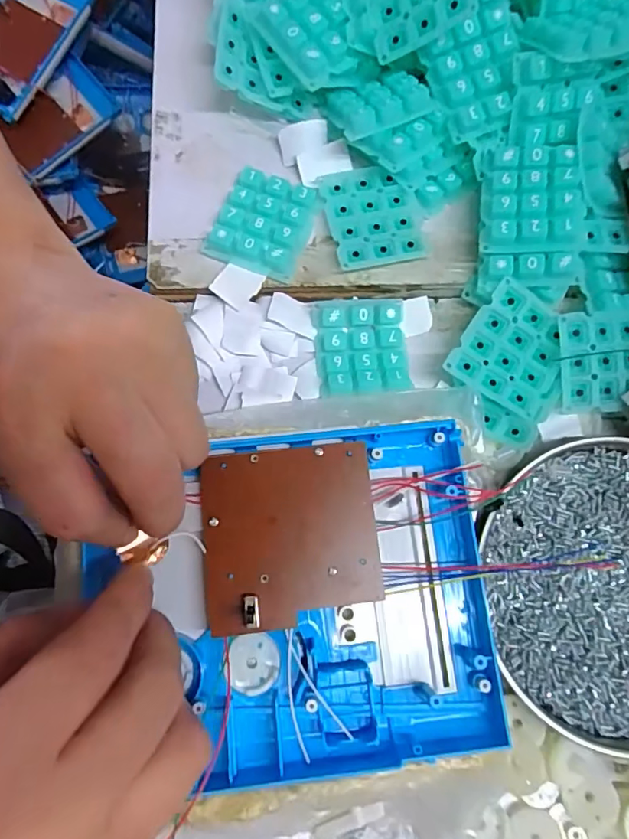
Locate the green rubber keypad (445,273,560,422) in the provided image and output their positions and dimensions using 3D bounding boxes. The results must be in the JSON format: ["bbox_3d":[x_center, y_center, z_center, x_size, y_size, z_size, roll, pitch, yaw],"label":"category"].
[{"bbox_3d":[0.102,-0.035,0.264,0.049,0.010,0.059,34,80,7],"label":"green rubber keypad"}]

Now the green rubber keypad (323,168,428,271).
[{"bbox_3d":[0.032,-0.110,0.282,0.050,0.009,0.057,-14,78,-3],"label":"green rubber keypad"}]

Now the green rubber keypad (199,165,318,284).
[{"bbox_3d":[-0.027,-0.105,0.275,0.047,0.013,0.054,19,79,4],"label":"green rubber keypad"}]

